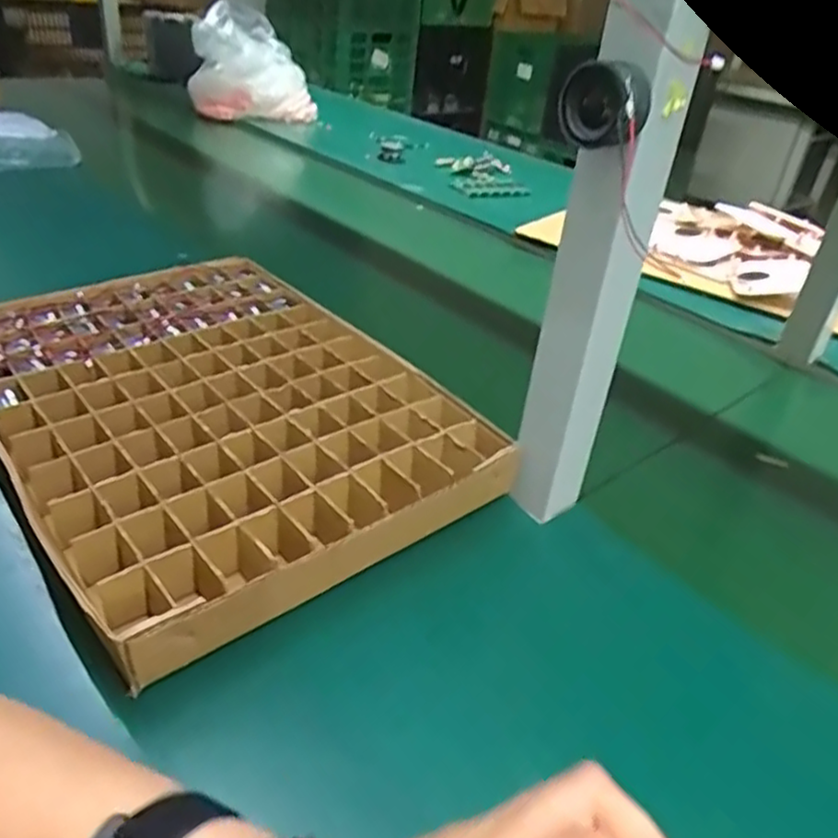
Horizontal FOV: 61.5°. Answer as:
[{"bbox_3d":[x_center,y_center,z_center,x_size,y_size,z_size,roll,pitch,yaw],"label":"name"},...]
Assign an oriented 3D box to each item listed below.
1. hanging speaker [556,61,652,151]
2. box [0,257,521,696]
[{"bbox_3d":[0.092,-0.156,0.349,0.027,0.037,0.035,-19,41,-34],"label":"hanging speaker"},{"bbox_3d":[-0.163,-0.013,0.546,0.294,0.054,0.402,-20,41,-36],"label":"box"}]

